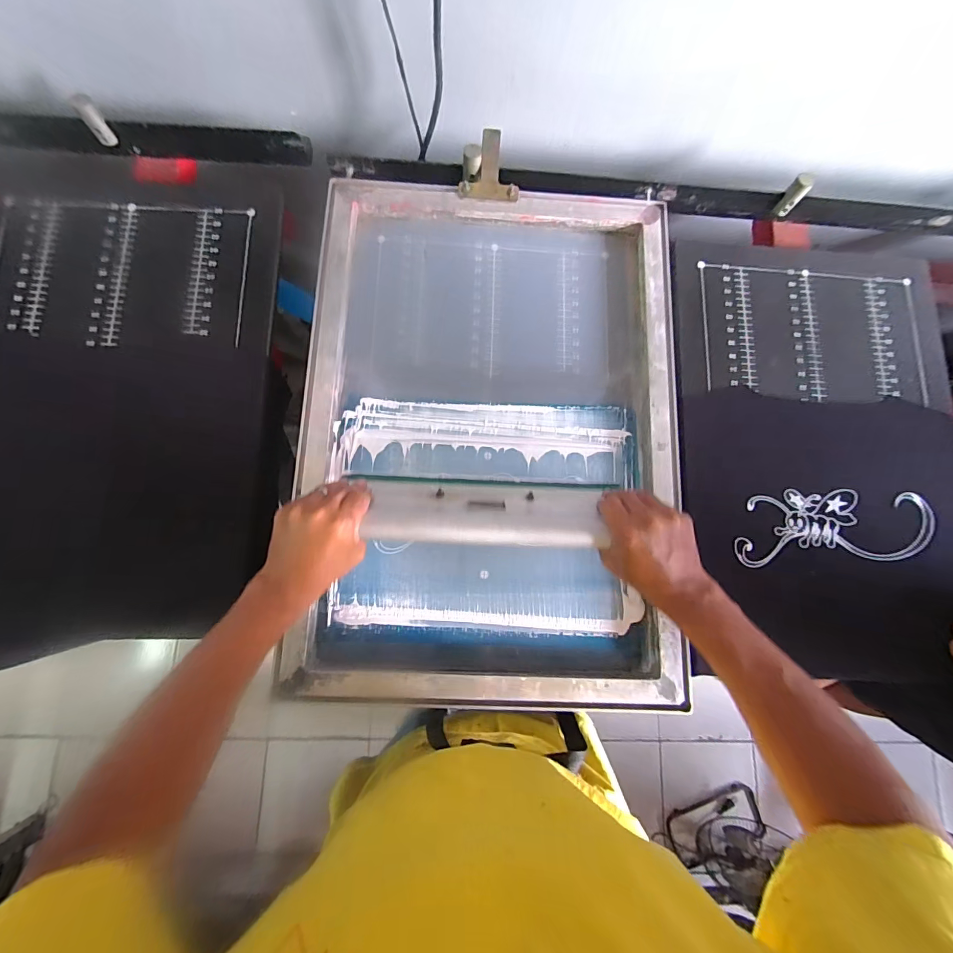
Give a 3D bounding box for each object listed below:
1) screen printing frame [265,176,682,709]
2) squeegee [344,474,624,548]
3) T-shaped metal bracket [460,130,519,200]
[{"bbox_3d":[0.022,-0.064,0.513,0.459,0.033,0.641,3,81,-3],"label":"screen printing frame"},{"bbox_3d":[0.018,0.041,0.448,0.260,0.130,0.032,2,121,-3],"label":"squeegee"},{"bbox_3d":[0.019,-0.422,0.547,0.081,0.017,0.085,5,99,2],"label":"T-shaped metal bracket"}]

